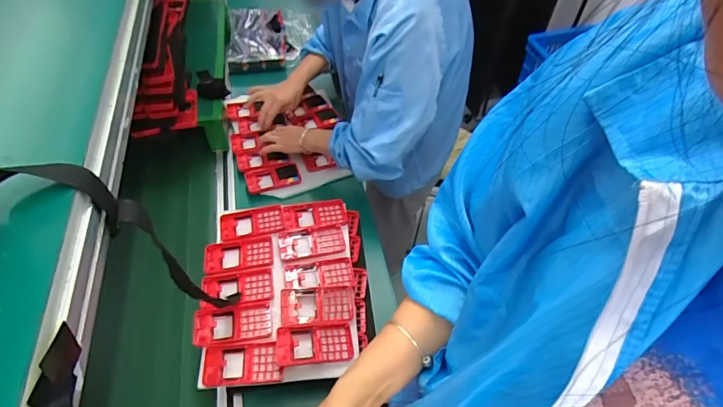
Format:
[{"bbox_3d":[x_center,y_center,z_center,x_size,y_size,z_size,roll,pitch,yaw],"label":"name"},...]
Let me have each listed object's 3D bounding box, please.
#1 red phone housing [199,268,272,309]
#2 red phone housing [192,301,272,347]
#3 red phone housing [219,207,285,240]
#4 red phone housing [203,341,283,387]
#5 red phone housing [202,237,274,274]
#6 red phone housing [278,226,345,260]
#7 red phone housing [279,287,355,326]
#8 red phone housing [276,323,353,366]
[{"bbox_3d":[-0.217,0.148,0.743,0.121,0.009,0.062,-7,53,-7],"label":"red phone housing"},{"bbox_3d":[-0.212,0.199,0.701,0.122,0.023,0.066,-8,53,-7],"label":"red phone housing"},{"bbox_3d":[-0.213,0.038,0.826,0.119,0.009,0.063,-7,53,-7],"label":"red phone housing"},{"bbox_3d":[-0.185,0.249,0.666,0.116,0.012,0.060,-4,53,-4],"label":"red phone housing"},{"bbox_3d":[-0.228,0.096,0.786,0.124,0.009,0.064,-8,53,-7],"label":"red phone housing"},{"bbox_3d":[-0.093,0.074,0.802,0.120,0.007,0.059,-8,53,-8],"label":"red phone housing"},{"bbox_3d":[-0.075,0.176,0.729,0.121,0.021,0.063,0,66,-12],"label":"red phone housing"},{"bbox_3d":[-0.075,0.228,0.689,0.120,0.018,0.061,2,51,-18],"label":"red phone housing"}]

